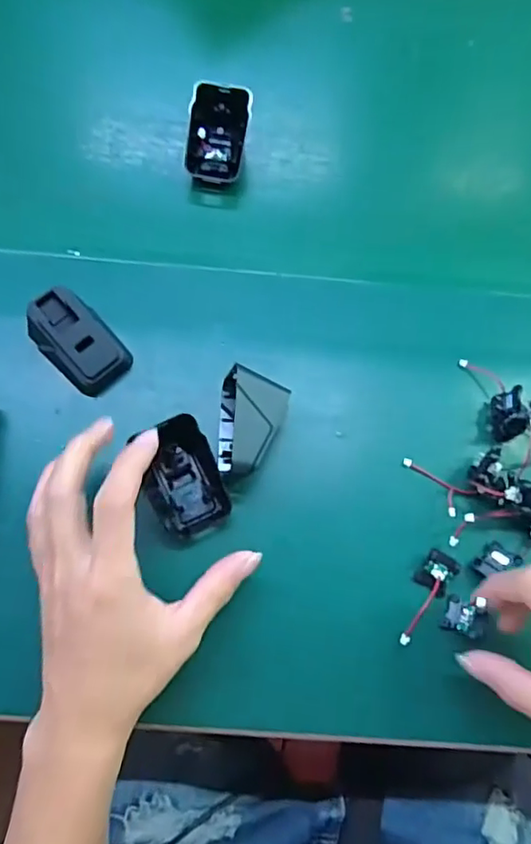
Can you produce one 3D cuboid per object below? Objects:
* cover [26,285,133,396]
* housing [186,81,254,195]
[{"bbox_3d":[-0.122,-0.053,0.371,0.060,0.034,0.042,43,74,9],"label":"cover"},{"bbox_3d":[-0.037,-0.215,0.435,0.044,0.019,0.072,10,103,-10],"label":"housing"}]

